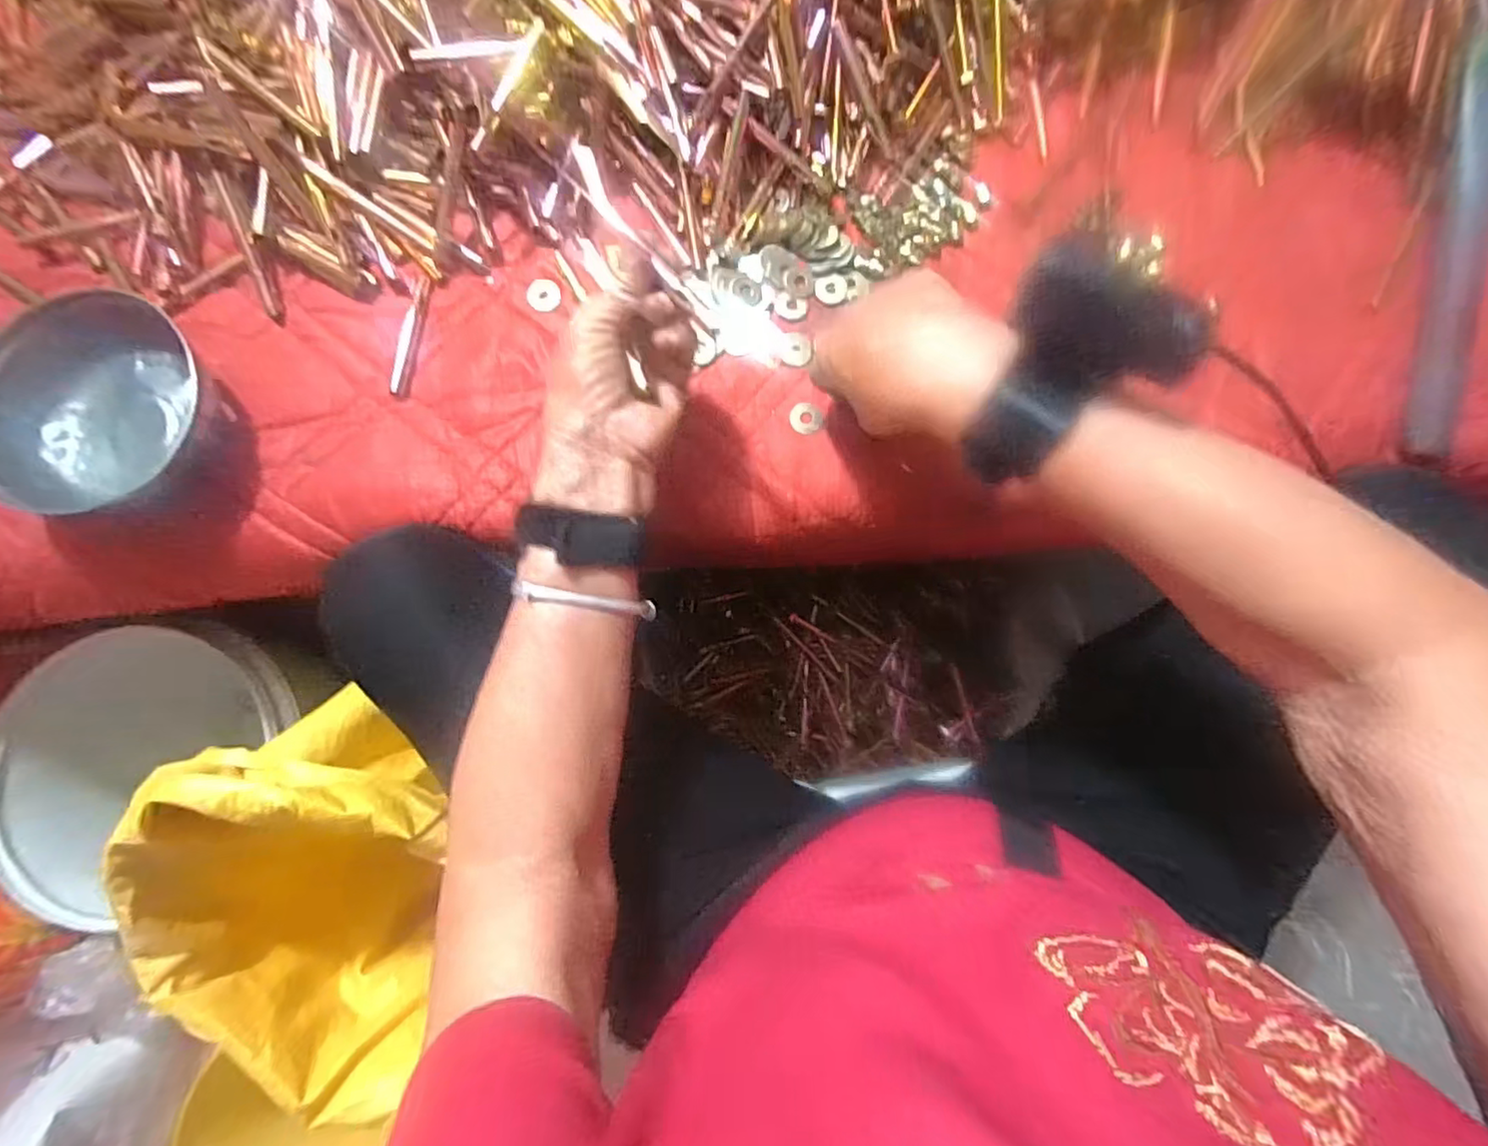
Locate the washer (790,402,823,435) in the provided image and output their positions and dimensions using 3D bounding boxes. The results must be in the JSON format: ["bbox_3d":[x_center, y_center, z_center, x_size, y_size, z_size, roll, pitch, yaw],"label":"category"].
[{"bbox_3d":[0.042,-0.104,0.426,0.020,0.005,0.023,-23,83,-2],"label":"washer"}]

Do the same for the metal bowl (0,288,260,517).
[{"bbox_3d":[-0.398,-0.108,0.400,0.136,0.056,0.139,0,83,1],"label":"metal bowl"}]

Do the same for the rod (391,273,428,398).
[{"bbox_3d":[-0.232,-0.164,0.439,0.014,0.004,0.086,6,83,2],"label":"rod"}]

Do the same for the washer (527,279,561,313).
[{"bbox_3d":[-0.141,-0.196,0.447,0.022,0.004,0.025,2,81,-10],"label":"washer"}]

